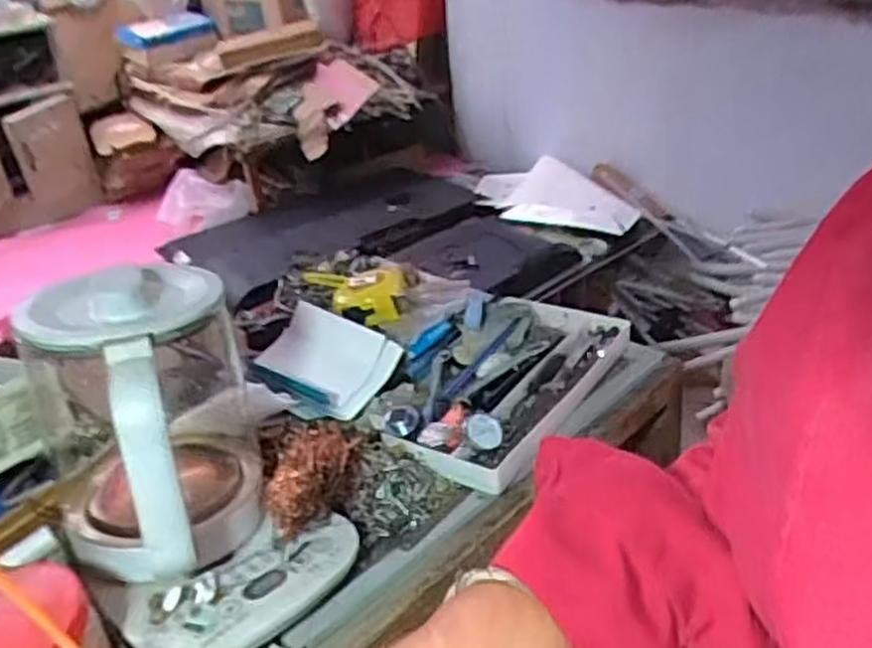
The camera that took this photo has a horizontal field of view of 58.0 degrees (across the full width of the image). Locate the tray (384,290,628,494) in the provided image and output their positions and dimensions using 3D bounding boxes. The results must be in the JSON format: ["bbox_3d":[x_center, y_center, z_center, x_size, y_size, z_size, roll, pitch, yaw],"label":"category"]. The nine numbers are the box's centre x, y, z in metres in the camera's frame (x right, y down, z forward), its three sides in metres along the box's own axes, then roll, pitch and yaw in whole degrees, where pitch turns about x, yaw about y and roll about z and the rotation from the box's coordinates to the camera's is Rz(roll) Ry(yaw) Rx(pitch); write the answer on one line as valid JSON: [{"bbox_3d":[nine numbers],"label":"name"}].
[{"bbox_3d":[0.062,0.041,0.754,0.159,0.049,0.275,13,34,28],"label":"tray"}]

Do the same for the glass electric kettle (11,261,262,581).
[{"bbox_3d":[-0.201,0.068,0.556,0.144,0.199,0.204,-18,32,-22],"label":"glass electric kettle"}]

